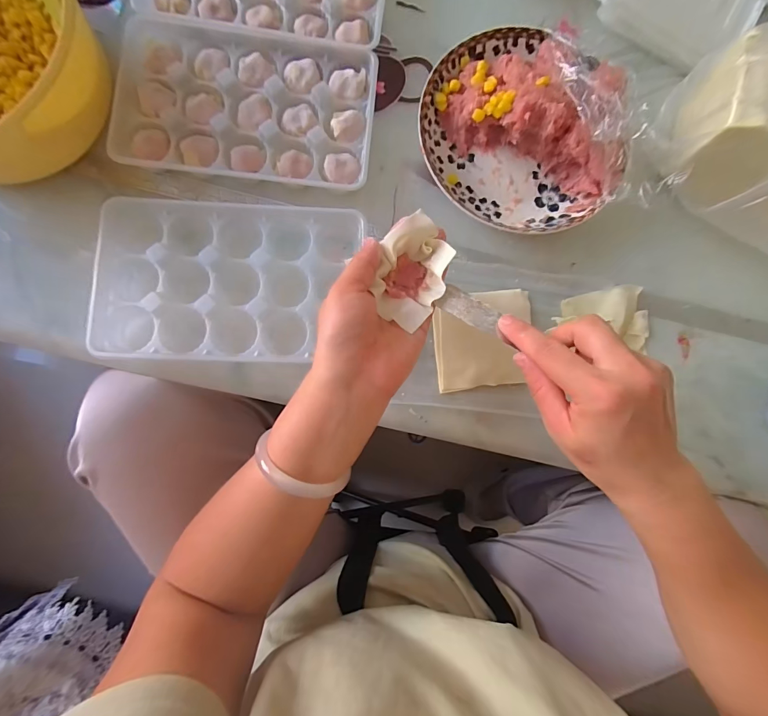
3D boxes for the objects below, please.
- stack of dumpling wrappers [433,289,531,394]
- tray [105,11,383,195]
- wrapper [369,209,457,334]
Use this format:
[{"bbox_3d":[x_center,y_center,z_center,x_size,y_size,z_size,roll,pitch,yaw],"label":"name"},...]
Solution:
[{"bbox_3d":[0.095,-0.018,0.346,0.095,0.015,0.088,-7,88,-3],"label":"stack of dumpling wrappers"},{"bbox_3d":[-0.125,-0.232,0.347,0.226,0.035,0.134,4,88,-3],"label":"tray"},{"bbox_3d":[0.020,-0.063,0.273,0.051,0.026,0.076,21,87,-2],"label":"wrapper"}]

